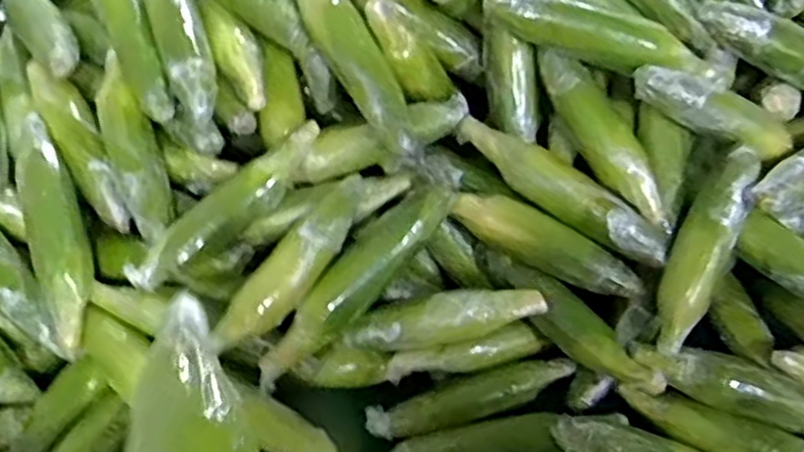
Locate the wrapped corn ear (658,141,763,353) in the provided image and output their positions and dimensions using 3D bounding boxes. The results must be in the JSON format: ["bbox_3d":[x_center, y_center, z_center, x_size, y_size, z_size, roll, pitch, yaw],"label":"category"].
[{"bbox_3d":[0.313,0.023,0.771,0.056,0.051,0.225,21,96,13],"label":"wrapped corn ear"}]

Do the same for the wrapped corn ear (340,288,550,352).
[{"bbox_3d":[0.041,0.098,0.760,0.212,0.043,0.043,-12,55,9],"label":"wrapped corn ear"}]

